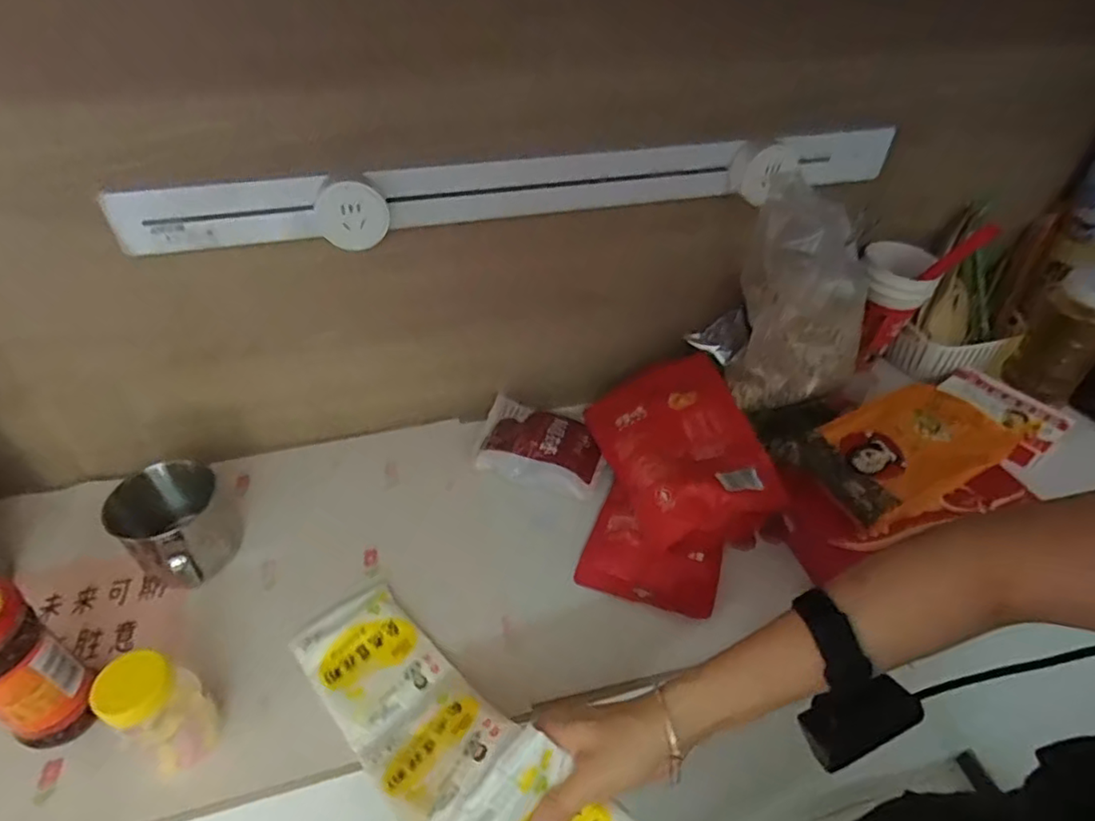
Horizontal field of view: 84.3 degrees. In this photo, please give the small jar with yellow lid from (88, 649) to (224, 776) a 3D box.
[{"bbox_3d":[-0.269,0.216,0.430,0.042,0.108,0.051,25,48,24],"label":"small jar with yellow lid"}]

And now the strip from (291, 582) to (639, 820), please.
[{"bbox_3d":[-0.082,0.236,0.440,0.311,0.085,0.095,19,43,43],"label":"strip"}]

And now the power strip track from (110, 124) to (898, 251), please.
[{"bbox_3d":[0.000,-0.200,0.546,0.691,0.051,0.037,-10,44,-12],"label":"power strip track"}]

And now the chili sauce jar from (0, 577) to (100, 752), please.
[{"bbox_3d":[-0.376,0.188,0.434,0.055,0.145,0.059,1,43,-1],"label":"chili sauce jar"}]

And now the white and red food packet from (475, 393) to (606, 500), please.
[{"bbox_3d":[-0.007,0.036,0.674,0.139,0.021,0.101,12,44,12],"label":"white and red food packet"}]

